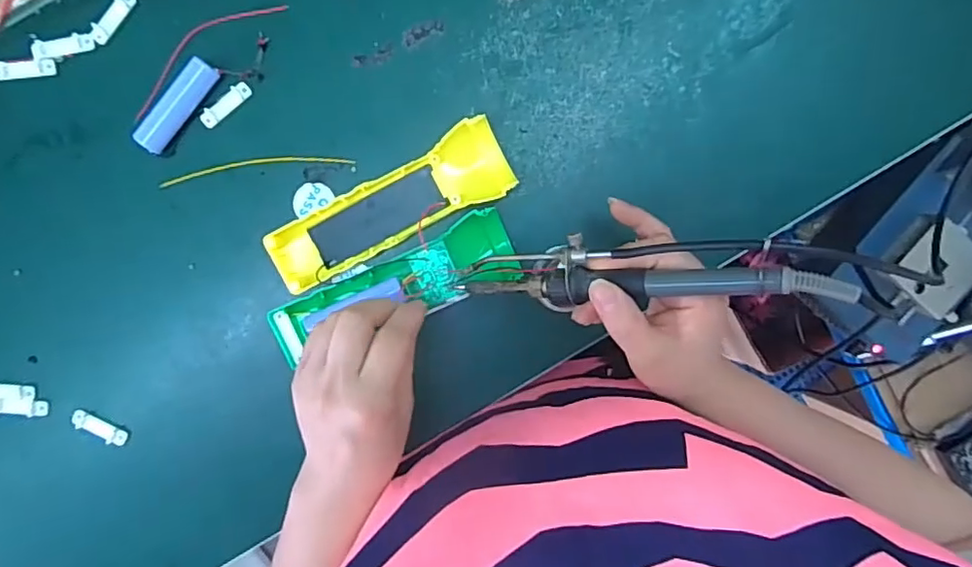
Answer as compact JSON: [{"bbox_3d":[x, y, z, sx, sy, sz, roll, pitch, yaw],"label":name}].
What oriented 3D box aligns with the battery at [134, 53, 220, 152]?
[{"bbox_3d":[-0.197,-0.114,0.381,0.018,0.016,0.066,38,92,-5],"label":"battery"}]

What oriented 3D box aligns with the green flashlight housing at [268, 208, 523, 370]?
[{"bbox_3d":[-0.061,0.000,0.389,0.166,0.026,0.048,-20,95,-2],"label":"green flashlight housing"}]

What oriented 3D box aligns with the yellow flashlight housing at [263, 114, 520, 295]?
[{"bbox_3d":[-0.061,-0.047,0.391,0.162,0.025,0.049,-30,95,0],"label":"yellow flashlight housing"}]

